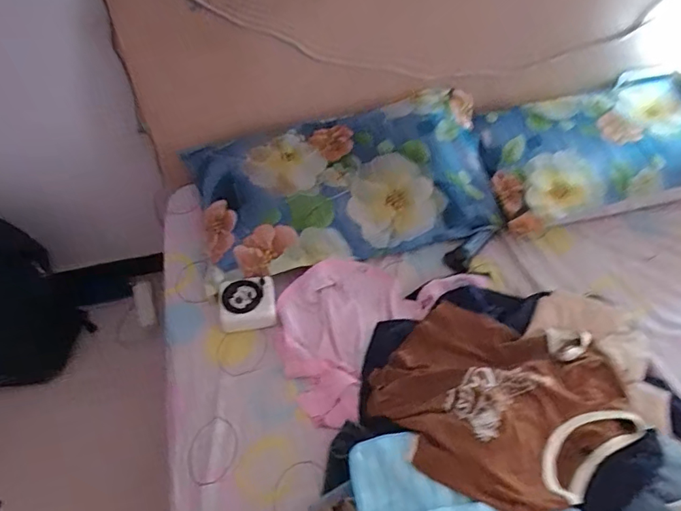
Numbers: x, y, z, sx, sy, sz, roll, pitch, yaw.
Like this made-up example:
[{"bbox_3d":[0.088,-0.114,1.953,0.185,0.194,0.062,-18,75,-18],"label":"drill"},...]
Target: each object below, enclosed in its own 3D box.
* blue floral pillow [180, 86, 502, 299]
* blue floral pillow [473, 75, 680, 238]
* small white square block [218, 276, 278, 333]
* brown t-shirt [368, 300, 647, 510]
[{"bbox_3d":[0.008,-0.180,1.235,0.715,0.188,0.395,-13,51,-6],"label":"blue floral pillow"},{"bbox_3d":[0.730,-0.283,1.317,0.765,0.126,0.397,-14,51,-7],"label":"blue floral pillow"},{"bbox_3d":[-0.204,0.107,1.091,0.126,0.057,0.118,-9,51,-4],"label":"small white square block"},{"bbox_3d":[0.275,0.223,0.864,0.376,0.124,0.398,-2,51,2],"label":"brown t-shirt"}]

